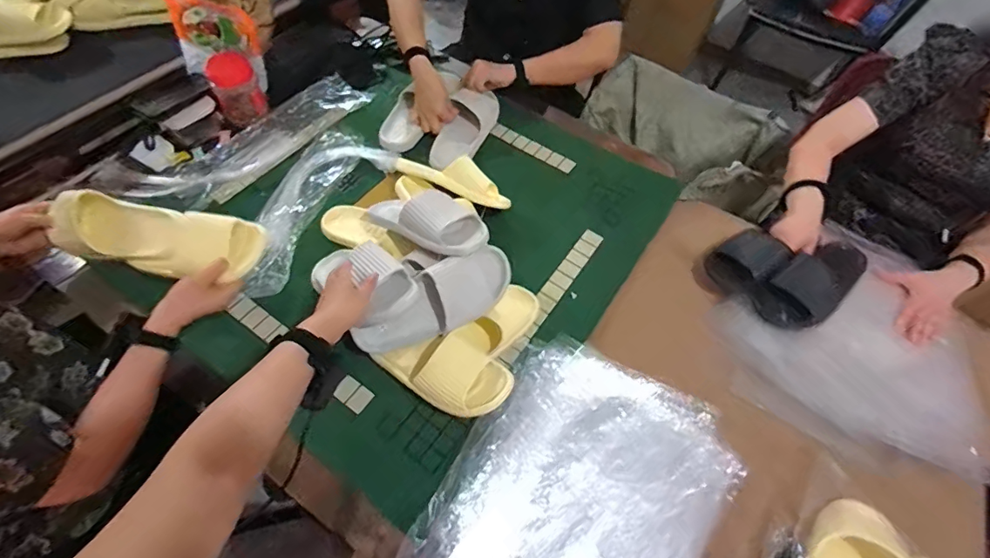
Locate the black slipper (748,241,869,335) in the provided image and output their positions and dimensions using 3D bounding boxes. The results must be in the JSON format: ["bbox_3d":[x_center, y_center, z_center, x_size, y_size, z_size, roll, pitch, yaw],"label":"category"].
[{"bbox_3d":[0.599,0.004,0.890,0.247,0.070,0.108,-26,65,-20],"label":"black slipper"}]

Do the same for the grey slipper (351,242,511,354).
[{"bbox_3d":[-0.099,0.031,0.791,0.260,0.080,0.103,-32,108,0],"label":"grey slipper"}]

